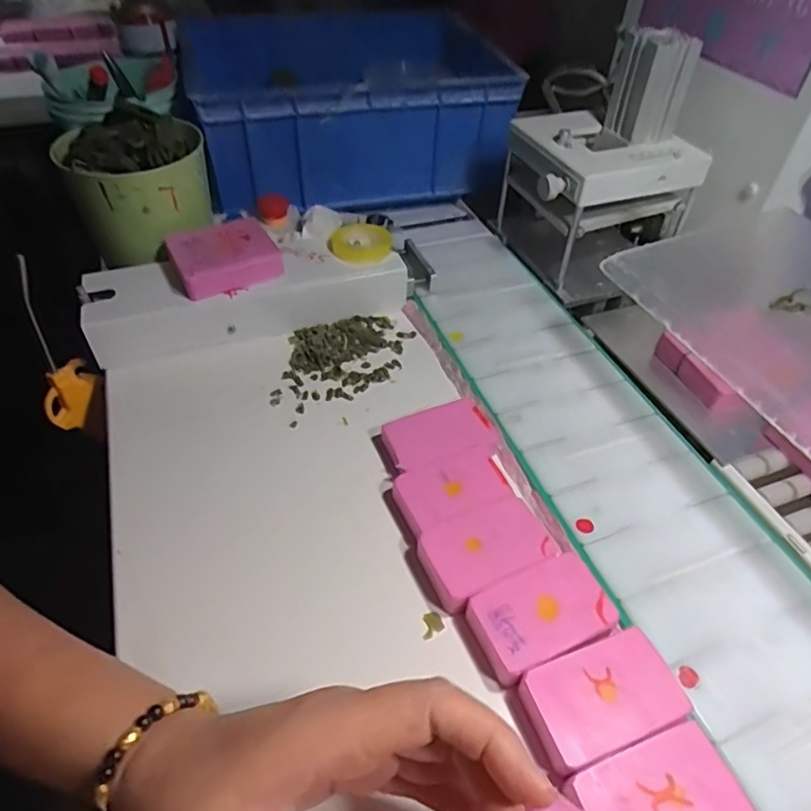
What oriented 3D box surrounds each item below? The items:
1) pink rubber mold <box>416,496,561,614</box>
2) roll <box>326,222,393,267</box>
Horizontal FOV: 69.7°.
[{"bbox_3d":[0.046,0.085,0.338,0.073,0.017,0.045,-19,50,-19],"label":"pink rubber mold"},{"bbox_3d":[-0.038,-0.140,0.506,0.051,0.013,0.053,1,46,-1],"label":"roll"}]

